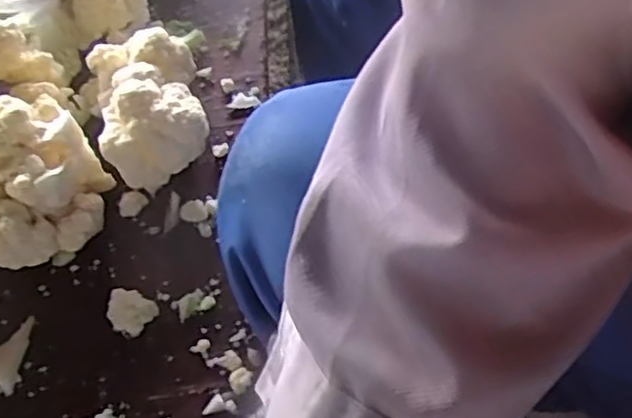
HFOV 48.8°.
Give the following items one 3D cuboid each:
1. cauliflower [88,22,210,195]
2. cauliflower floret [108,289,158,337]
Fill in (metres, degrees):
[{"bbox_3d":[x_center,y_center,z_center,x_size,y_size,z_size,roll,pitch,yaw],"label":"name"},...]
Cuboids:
[{"bbox_3d":[-0.103,-0.065,0.436,0.065,0.058,0.093,-14,62,-4],"label":"cauliflower"},{"bbox_3d":[-0.111,0.059,0.411,0.029,0.012,0.025,39,72,21],"label":"cauliflower floret"}]

